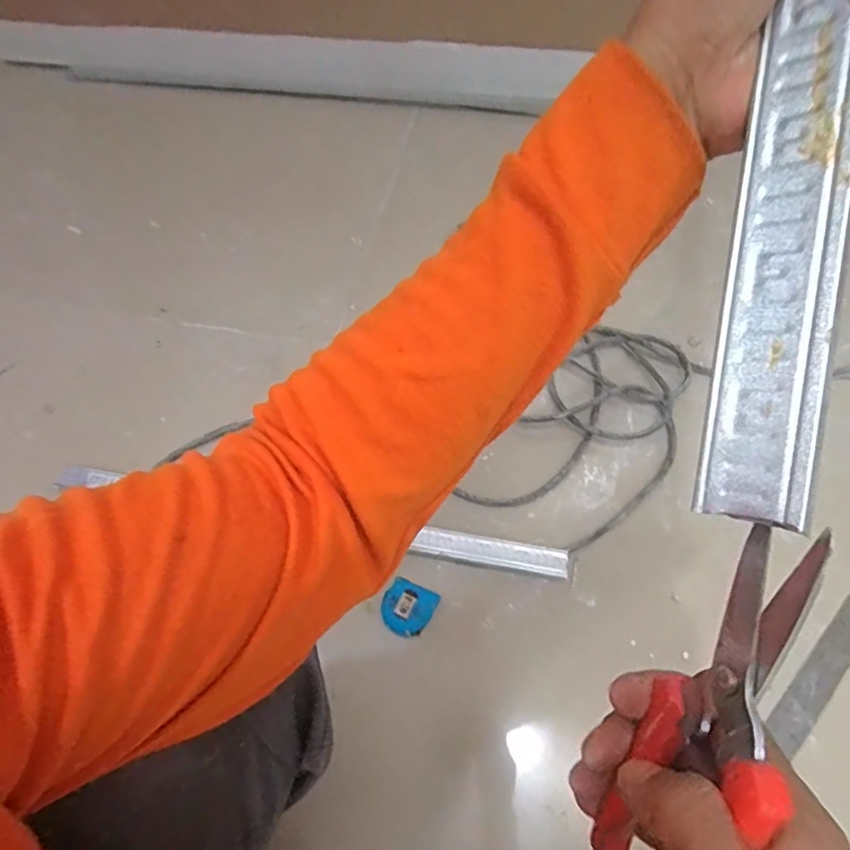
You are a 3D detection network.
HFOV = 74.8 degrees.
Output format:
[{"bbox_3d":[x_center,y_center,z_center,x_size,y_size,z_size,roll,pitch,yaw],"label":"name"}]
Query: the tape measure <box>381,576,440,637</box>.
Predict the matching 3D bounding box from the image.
[{"bbox_3d":[-0.020,0.221,0.666,0.059,0.041,0.060,23,64,13],"label":"tape measure"}]

